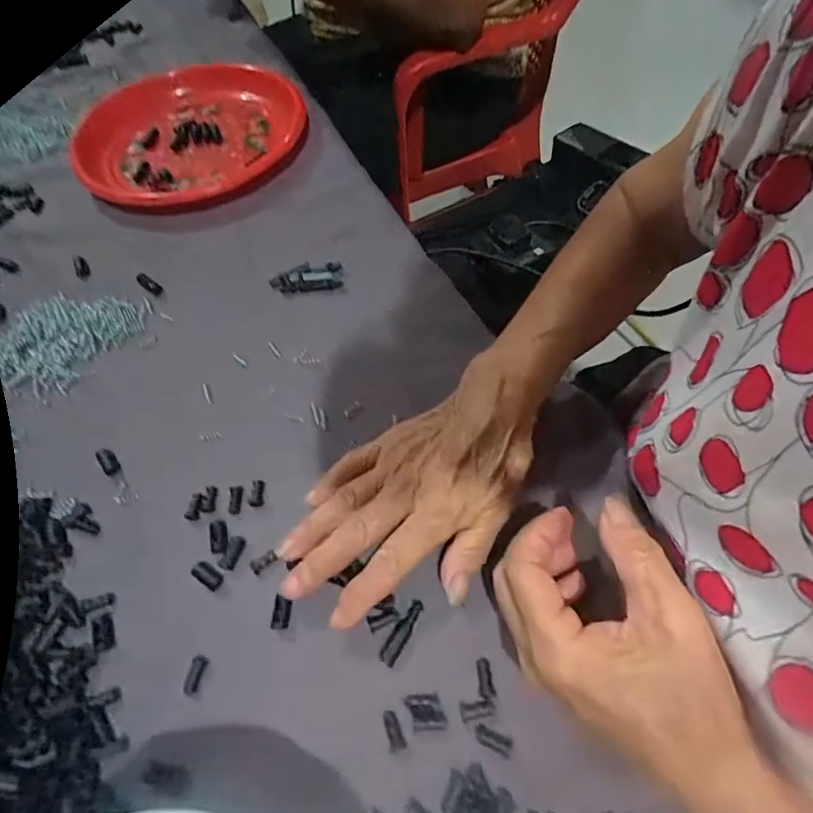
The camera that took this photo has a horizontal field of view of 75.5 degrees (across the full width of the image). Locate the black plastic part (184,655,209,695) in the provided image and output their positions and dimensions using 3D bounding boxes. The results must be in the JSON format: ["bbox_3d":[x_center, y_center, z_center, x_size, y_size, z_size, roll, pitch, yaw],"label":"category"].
[{"bbox_3d":[-0.111,0.141,0.276,0.007,0.007,0.019,11,60,12],"label":"black plastic part"}]

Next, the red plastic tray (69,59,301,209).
[{"bbox_3d":[-0.205,-0.268,0.511,0.202,0.041,0.203,0,58,4],"label":"red plastic tray"}]

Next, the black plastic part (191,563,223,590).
[{"bbox_3d":[-0.114,0.098,0.303,0.019,0.007,0.010,29,64,20],"label":"black plastic part"}]

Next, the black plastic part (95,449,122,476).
[{"bbox_3d":[-0.196,0.036,0.343,0.011,0.005,0.021,-37,63,-18],"label":"black plastic part"}]

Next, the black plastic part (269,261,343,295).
[{"bbox_3d":[-0.081,-0.104,0.422,0.056,0.006,0.024,-6,58,2],"label":"black plastic part"}]

